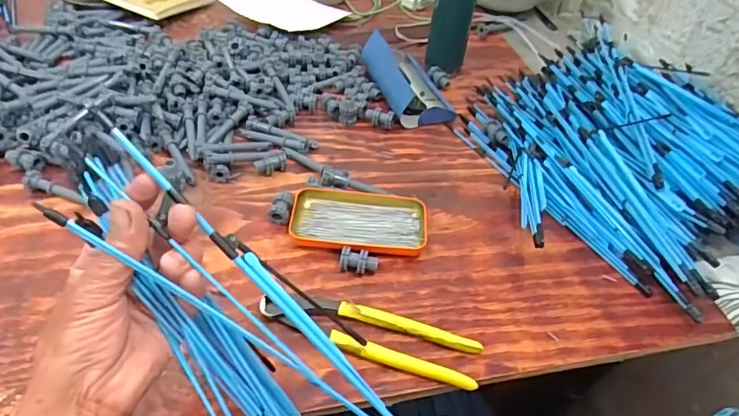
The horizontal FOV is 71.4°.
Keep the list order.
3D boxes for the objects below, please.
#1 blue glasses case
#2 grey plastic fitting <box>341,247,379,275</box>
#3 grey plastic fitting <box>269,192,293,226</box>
[{"bbox_3d":[0.057,-0.190,0.749,0.093,0.057,0.167,-11,48,-17],"label":"blue glasses case"},{"bbox_3d":[-0.011,0.057,0.522,0.038,0.024,0.023,2,45,-4],"label":"grey plastic fitting"},{"bbox_3d":[-0.096,0.001,0.565,0.022,0.022,0.033,7,45,0],"label":"grey plastic fitting"}]

